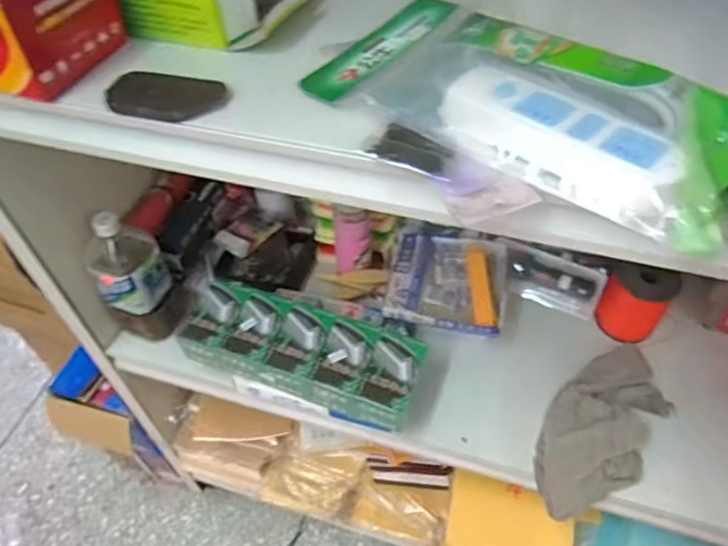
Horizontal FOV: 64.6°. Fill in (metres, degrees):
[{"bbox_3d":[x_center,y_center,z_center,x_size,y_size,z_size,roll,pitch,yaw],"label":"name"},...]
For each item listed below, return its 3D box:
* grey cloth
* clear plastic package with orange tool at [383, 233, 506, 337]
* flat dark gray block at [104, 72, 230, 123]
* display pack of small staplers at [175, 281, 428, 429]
[{"bbox_3d":[0.307,0.186,0.730,0.125,0.082,0.252,32,59,27],"label":"grey cloth"},{"bbox_3d":[0.119,0.008,0.825,0.160,0.051,0.160,5,67,18],"label":"clear plastic package with orange tool"},{"bbox_3d":[-0.166,-0.147,0.479,0.093,0.011,0.056,11,51,13],"label":"flat dark gray block"},{"bbox_3d":[-0.083,0.108,0.774,0.323,0.073,0.112,15,52,16],"label":"display pack of small staplers"}]

